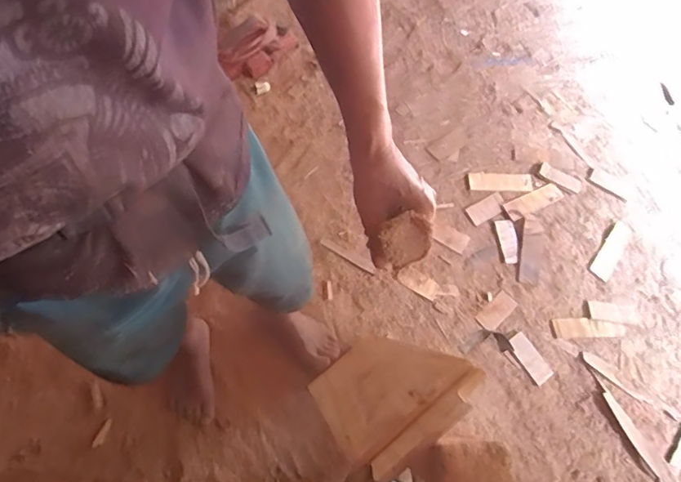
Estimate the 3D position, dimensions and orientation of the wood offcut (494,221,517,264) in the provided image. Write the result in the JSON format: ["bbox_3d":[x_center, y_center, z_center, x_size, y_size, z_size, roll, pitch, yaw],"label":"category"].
[{"bbox_3d":[0.461,0.000,1.387,0.045,0.012,0.127,-5,68,-7],"label":"wood offcut"}]

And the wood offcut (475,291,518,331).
[{"bbox_3d":[0.403,0.181,1.305,0.115,0.012,0.056,-38,75,-18],"label":"wood offcut"}]

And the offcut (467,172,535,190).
[{"bbox_3d":[0.454,-0.172,1.446,0.184,0.012,0.057,0,67,-5],"label":"offcut"}]

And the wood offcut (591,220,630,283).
[{"bbox_3d":[0.746,0.022,1.390,0.054,0.012,0.194,34,69,10],"label":"wood offcut"}]

